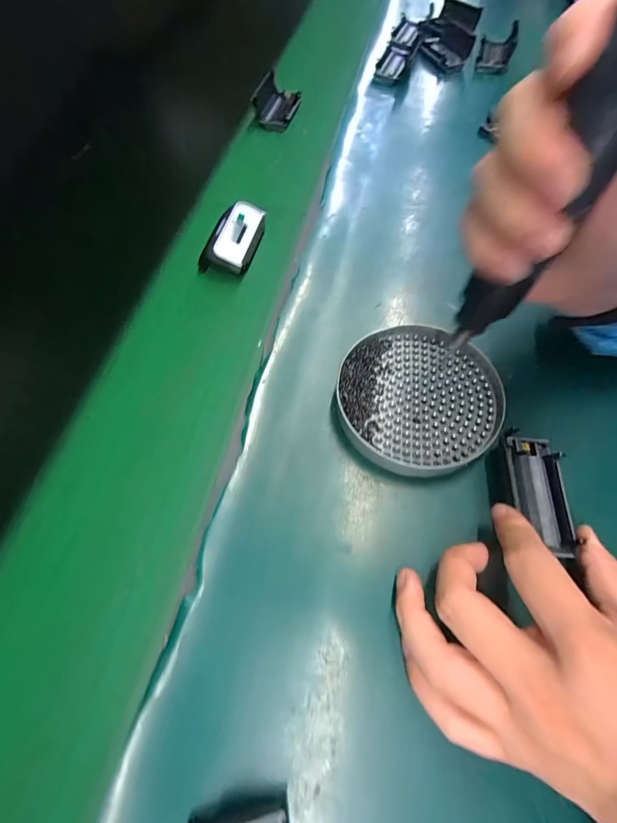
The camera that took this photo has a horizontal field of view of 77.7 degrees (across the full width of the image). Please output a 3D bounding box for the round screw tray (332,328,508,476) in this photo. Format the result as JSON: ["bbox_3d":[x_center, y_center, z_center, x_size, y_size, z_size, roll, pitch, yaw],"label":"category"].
[{"bbox_3d":[0.079,-0.012,0.277,0.120,0.019,0.109,-27,65,-12],"label":"round screw tray"}]

